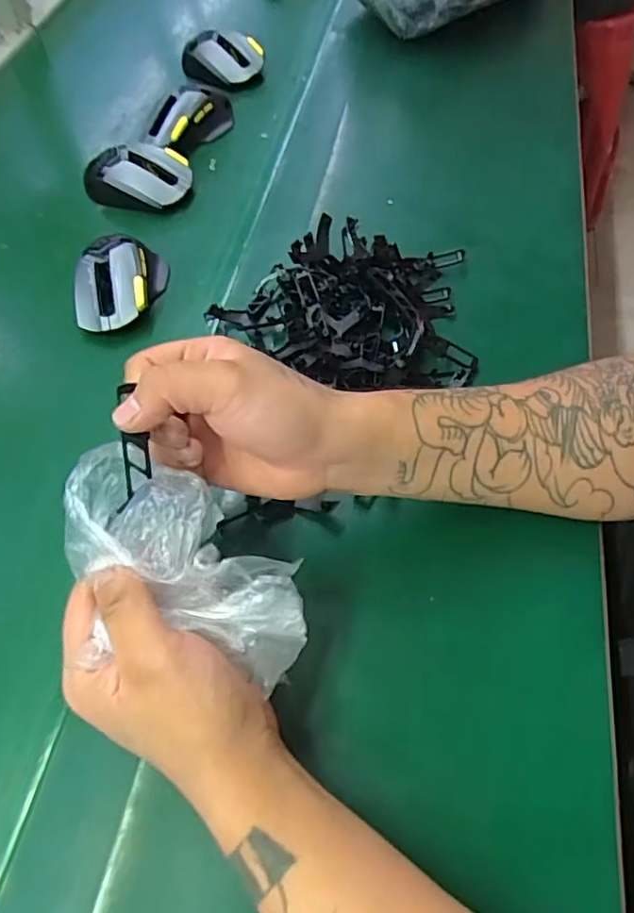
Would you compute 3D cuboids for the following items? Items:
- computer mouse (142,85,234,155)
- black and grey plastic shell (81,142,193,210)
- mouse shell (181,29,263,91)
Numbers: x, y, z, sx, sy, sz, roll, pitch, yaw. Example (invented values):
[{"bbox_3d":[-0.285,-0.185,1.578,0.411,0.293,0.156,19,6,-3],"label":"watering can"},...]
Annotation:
[{"bbox_3d":[-0.136,-0.361,0.647,0.058,0.039,0.114,27,63,20],"label":"computer mouse"},{"bbox_3d":[-0.177,-0.278,0.595,0.103,0.035,0.062,15,59,14],"label":"black and grey plastic shell"},{"bbox_3d":[-0.115,-0.471,0.715,0.092,0.042,0.061,12,59,12],"label":"mouse shell"}]

